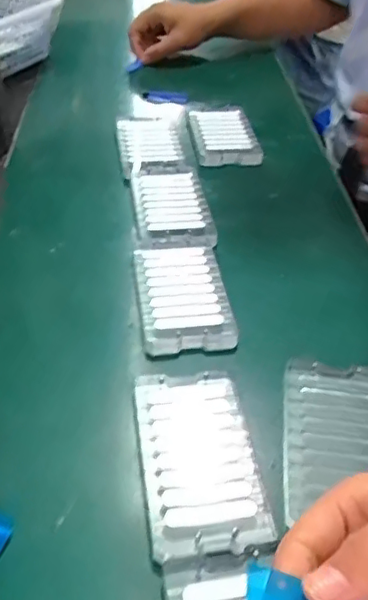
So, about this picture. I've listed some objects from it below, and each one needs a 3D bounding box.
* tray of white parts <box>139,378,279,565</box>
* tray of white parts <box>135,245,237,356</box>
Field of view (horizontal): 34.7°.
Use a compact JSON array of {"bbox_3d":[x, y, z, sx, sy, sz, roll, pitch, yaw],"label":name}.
[{"bbox_3d":[0.007,0.091,0.357,0.065,0.013,0.119,-5,43,-8],"label":"tray of white parts"},{"bbox_3d":[-0.002,-0.006,0.471,0.065,0.017,0.116,-4,42,-7],"label":"tray of white parts"}]

